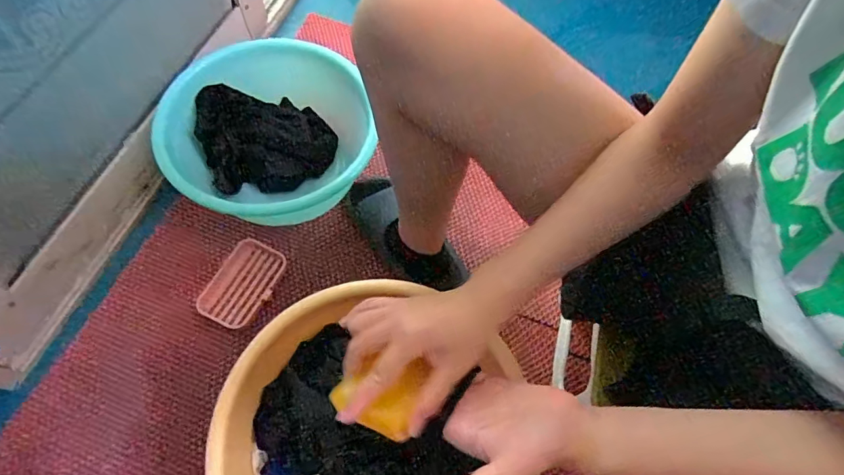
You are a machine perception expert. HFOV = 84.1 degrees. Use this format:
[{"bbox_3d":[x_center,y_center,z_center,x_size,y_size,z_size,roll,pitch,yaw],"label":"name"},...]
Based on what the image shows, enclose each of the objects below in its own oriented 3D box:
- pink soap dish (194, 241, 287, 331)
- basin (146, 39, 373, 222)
[{"bbox_3d":[-0.277,0.071,0.728,0.086,0.026,0.134,27,68,0],"label":"pink soap dish"},{"bbox_3d":[-0.222,-0.152,0.768,0.280,0.149,0.305,-10,65,-6],"label":"basin"}]

